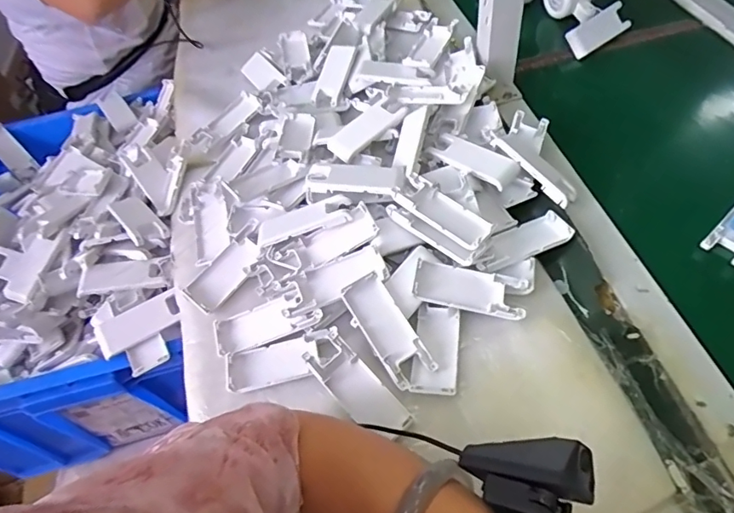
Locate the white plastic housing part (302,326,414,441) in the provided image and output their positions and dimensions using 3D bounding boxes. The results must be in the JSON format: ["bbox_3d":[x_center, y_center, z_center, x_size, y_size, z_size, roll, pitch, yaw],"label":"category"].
[{"bbox_3d":[-0.011,0.110,0.418,0.040,0.012,0.111,-36,57,-17],"label":"white plastic housing part"}]

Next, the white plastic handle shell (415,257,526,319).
[{"bbox_3d":[0.095,0.030,0.452,0.100,0.017,0.040,9,54,7],"label":"white plastic handle shell"}]

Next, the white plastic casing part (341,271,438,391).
[{"bbox_3d":[0.018,0.066,0.436,0.041,0.013,0.101,-34,70,-8],"label":"white plastic casing part"}]

